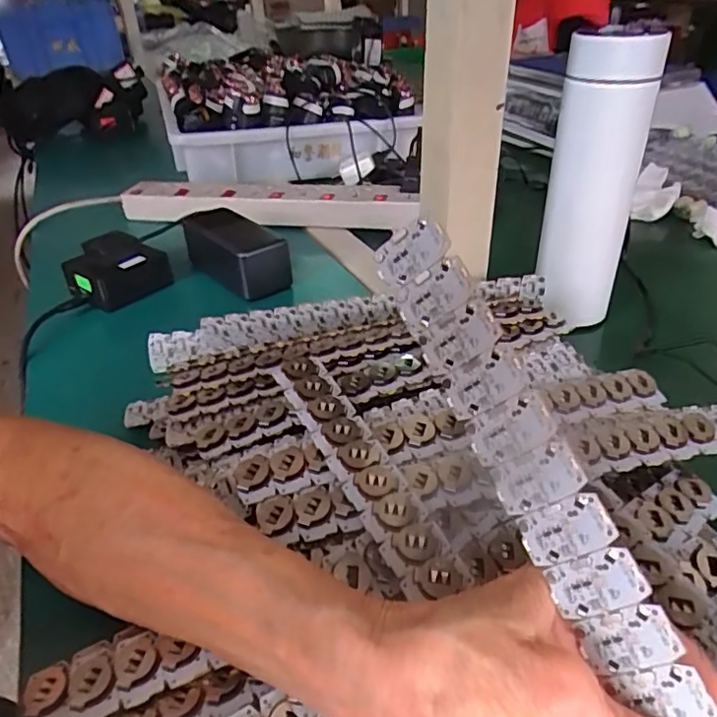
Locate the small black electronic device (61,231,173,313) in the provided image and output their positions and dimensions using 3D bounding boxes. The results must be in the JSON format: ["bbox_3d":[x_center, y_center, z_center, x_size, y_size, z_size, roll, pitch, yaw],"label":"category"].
[{"bbox_3d":[-0.227,-0.086,0.552,0.089,0.049,0.058,-28,41,-30],"label":"small black electronic device"}]

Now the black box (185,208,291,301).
[{"bbox_3d":[-0.121,-0.106,0.574,0.059,0.049,0.129,-28,42,-31],"label":"black box"}]

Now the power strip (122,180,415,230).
[{"bbox_3d":[-0.111,-0.185,0.691,0.358,0.037,0.052,5,36,12],"label":"power strip"}]

